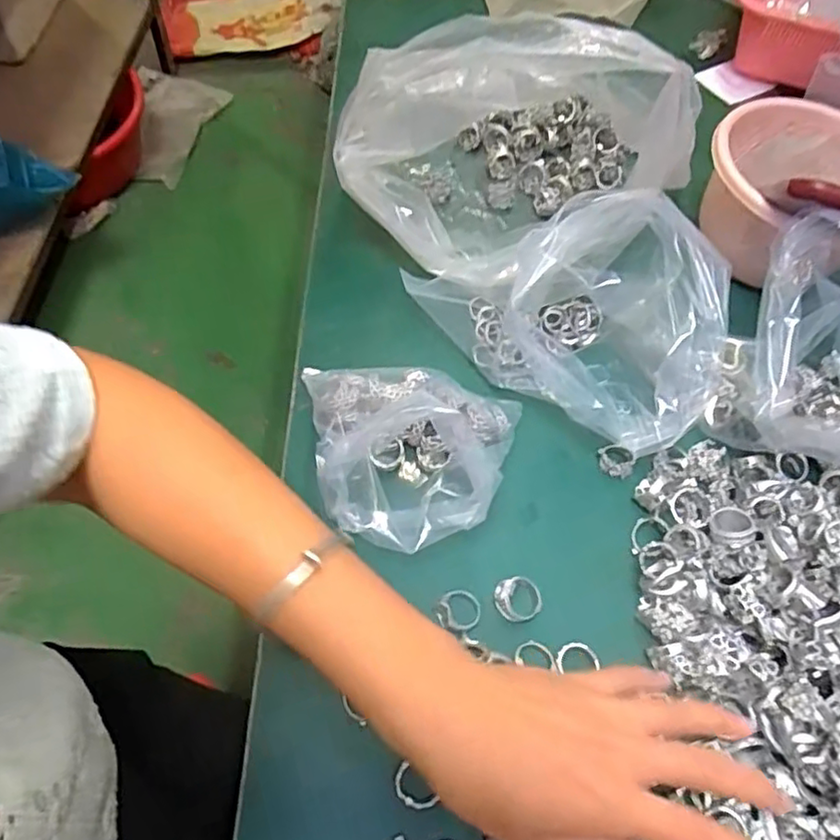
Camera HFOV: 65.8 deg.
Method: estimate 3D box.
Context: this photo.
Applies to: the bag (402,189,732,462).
[{"bbox_3d":[0.096,-0.076,0.415,0.203,0.089,0.113,28,63,12],"label":"bag"}]

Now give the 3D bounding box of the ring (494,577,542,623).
[{"bbox_3d":[0.056,0.102,0.368,0.027,0.013,0.023,-5,61,-6],"label":"ring"}]

